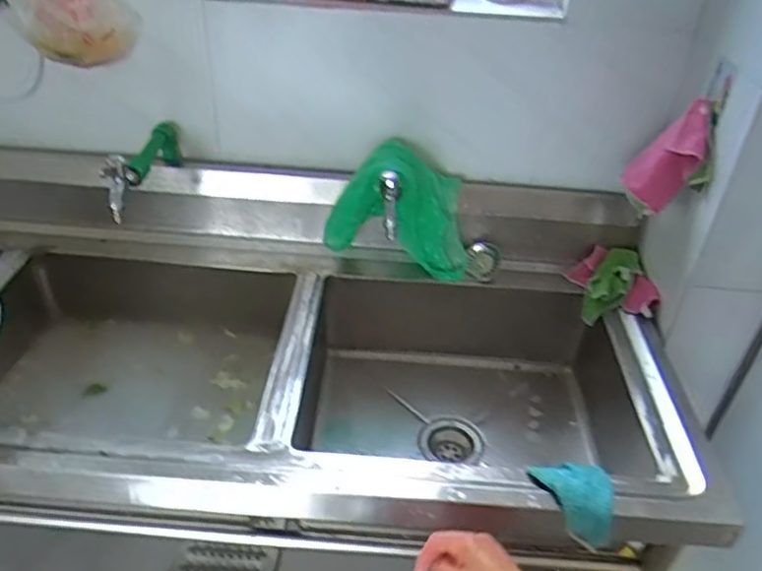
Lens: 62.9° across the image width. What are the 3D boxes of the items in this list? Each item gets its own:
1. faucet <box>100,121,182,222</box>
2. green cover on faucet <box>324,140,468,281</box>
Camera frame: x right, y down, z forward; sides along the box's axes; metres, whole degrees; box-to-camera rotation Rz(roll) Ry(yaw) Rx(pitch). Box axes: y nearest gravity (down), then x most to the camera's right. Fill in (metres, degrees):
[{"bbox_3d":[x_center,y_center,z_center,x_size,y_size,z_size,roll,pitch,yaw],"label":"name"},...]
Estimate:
[{"bbox_3d":[-0.368,-0.193,0.981,0.075,0.089,0.236,-3,37,-8],"label":"faucet"},{"bbox_3d":[0.035,-0.132,1.052,0.232,0.201,0.100,6,37,4],"label":"green cover on faucet"}]

